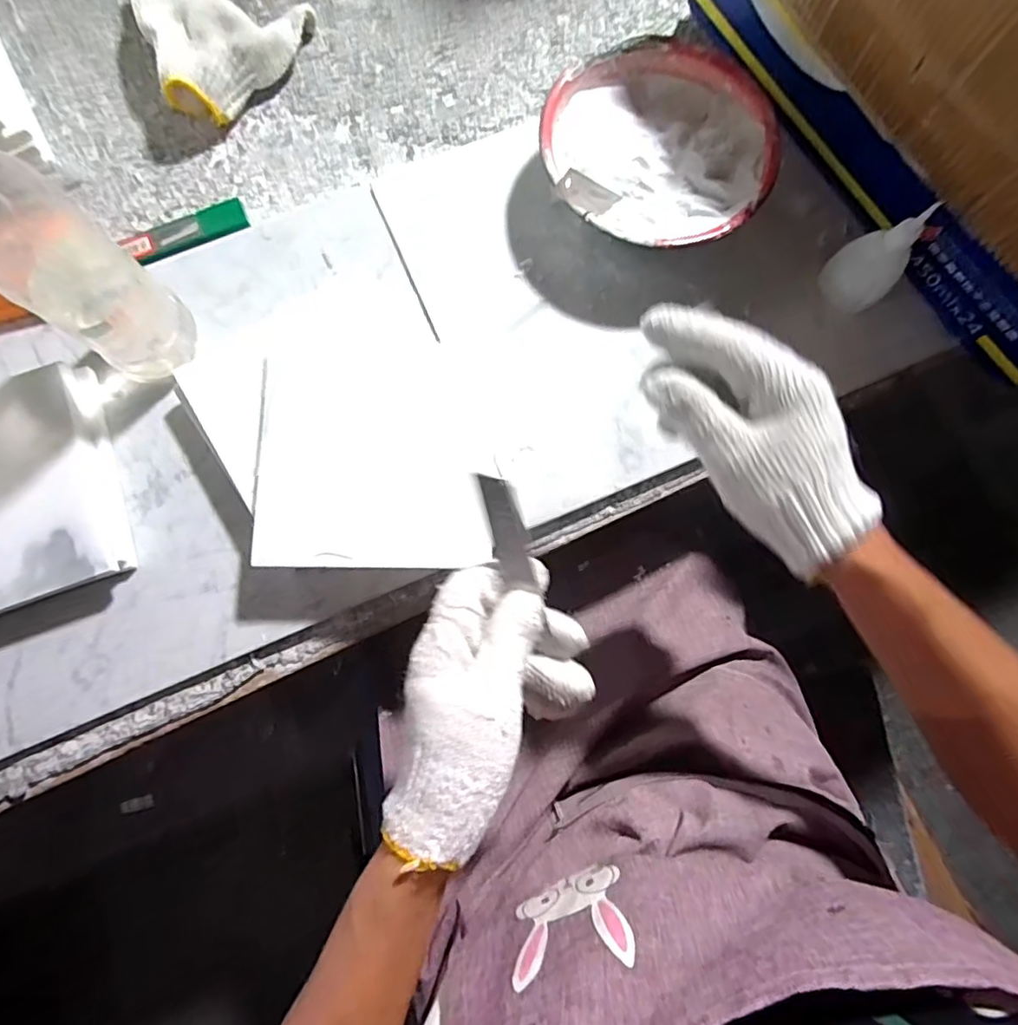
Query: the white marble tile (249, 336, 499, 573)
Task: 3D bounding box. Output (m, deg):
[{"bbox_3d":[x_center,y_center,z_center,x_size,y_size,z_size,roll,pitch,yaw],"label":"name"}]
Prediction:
[{"bbox_3d":[-0.090,-0.044,0.395,0.153,0.014,0.169,1,71,-13],"label":"white marble tile"}]

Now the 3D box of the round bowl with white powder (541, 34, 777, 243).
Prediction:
[{"bbox_3d":[0.108,-0.265,0.431,0.163,0.054,0.163,0,80,-1],"label":"round bowl with white powder"}]

